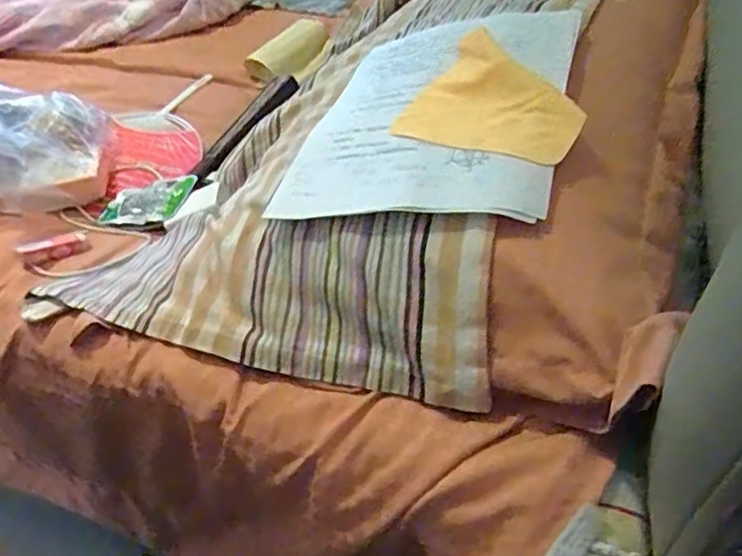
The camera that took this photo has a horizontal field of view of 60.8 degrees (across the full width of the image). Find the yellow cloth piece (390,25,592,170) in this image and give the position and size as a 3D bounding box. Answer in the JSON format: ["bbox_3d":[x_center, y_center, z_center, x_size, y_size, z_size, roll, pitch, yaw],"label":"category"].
[{"bbox_3d":[0.098,-0.139,0.481,0.130,0.015,0.106,22,67,33],"label":"yellow cloth piece"}]

